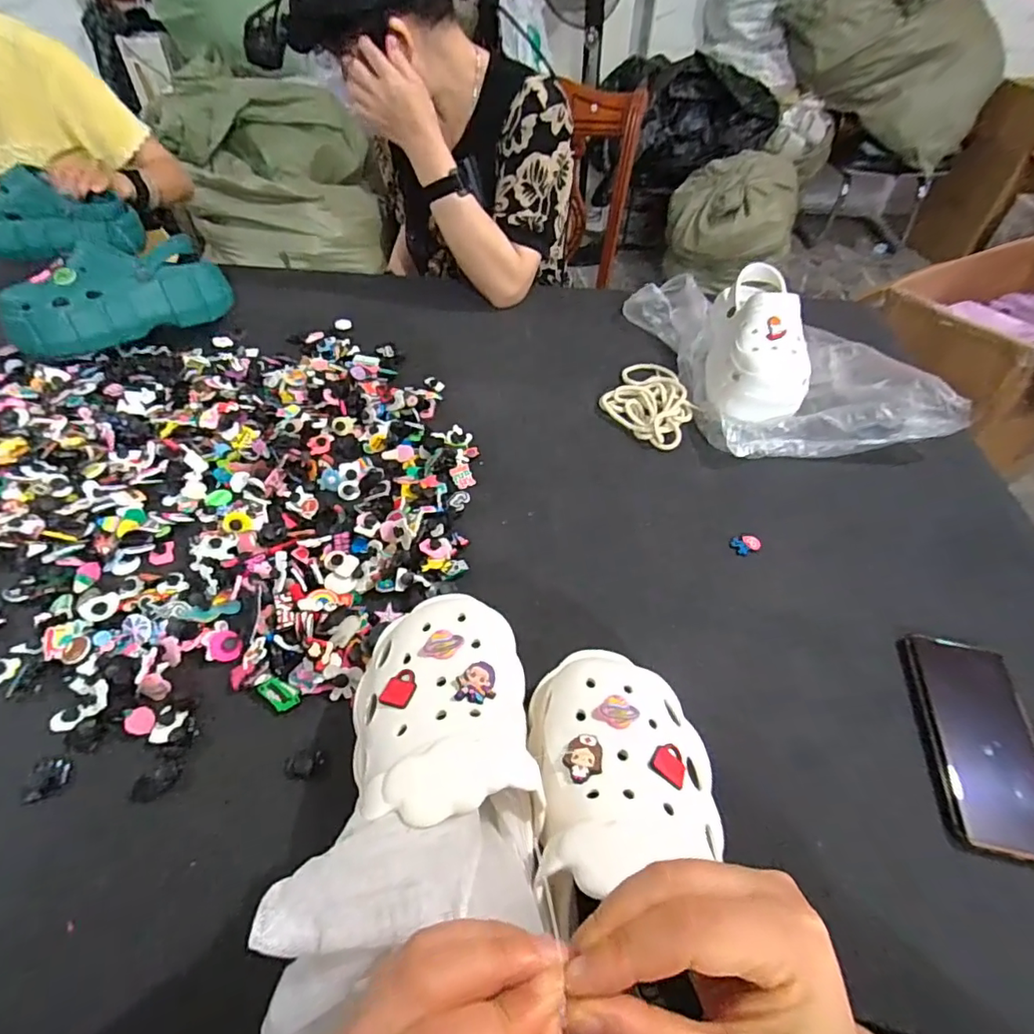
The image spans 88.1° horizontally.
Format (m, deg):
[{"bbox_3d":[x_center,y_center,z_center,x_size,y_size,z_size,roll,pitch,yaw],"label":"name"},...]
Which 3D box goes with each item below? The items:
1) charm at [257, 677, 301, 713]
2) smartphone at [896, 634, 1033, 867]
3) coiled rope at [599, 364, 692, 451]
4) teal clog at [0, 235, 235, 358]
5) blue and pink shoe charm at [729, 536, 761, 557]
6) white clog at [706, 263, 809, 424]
[{"bbox_3d":[-0.188,0.140,0.424,0.033,0.007,0.020,28,55,22],"label":"charm"},{"bbox_3d":[0.349,0.164,0.403,0.081,0.008,0.164,9,50,7],"label":"smartphone"},{"bbox_3d":[0.170,-0.152,0.680,0.107,0.018,0.162,21,52,16],"label":"coiled rope"},{"bbox_3d":[-0.528,-0.287,0.721,0.255,0.114,0.106,-25,54,-21],"label":"teal clog"},{"bbox_3d":[0.228,0.027,0.535,0.027,0.006,0.022,-16,52,-14],"label":"blue and pink shoe charm"},{"bbox_3d":[0.301,-0.210,0.671,0.106,0.106,0.247,10,50,8],"label":"white clog"}]

